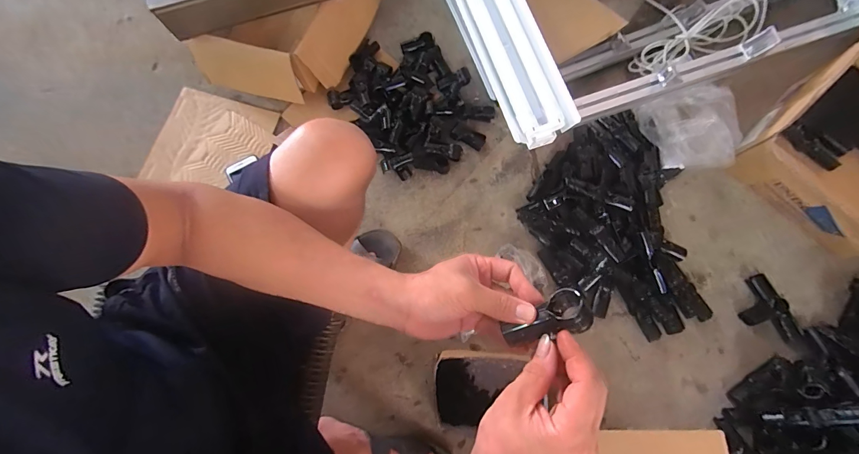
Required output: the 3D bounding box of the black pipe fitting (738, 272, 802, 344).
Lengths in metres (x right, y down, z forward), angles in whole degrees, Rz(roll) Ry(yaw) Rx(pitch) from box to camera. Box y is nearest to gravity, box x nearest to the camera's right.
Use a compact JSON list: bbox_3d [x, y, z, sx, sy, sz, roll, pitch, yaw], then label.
[{"bbox_3d":[0.656,0.164,0.698,0.091,0.036,0.132,-27,77,-5],"label":"black pipe fitting"}]

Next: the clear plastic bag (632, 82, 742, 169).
[{"bbox_3d":[0.548,-0.192,0.733,0.195,0.073,0.162,-10,76,-1],"label":"clear plastic bag"}]

